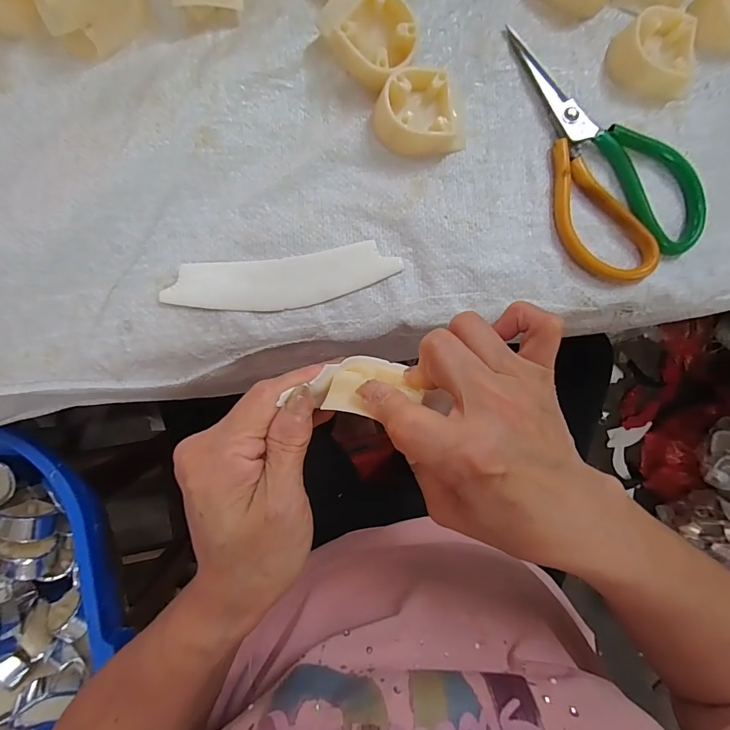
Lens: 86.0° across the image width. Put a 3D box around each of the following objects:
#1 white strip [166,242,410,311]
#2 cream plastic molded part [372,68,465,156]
[{"bbox_3d":[-0.053,-0.057,0.263,0.152,0.006,0.036,-8,90,-4],"label":"white strip"},{"bbox_3d":[0.038,-0.167,0.262,0.061,0.025,0.049,-7,90,-4],"label":"cream plastic molded part"}]

